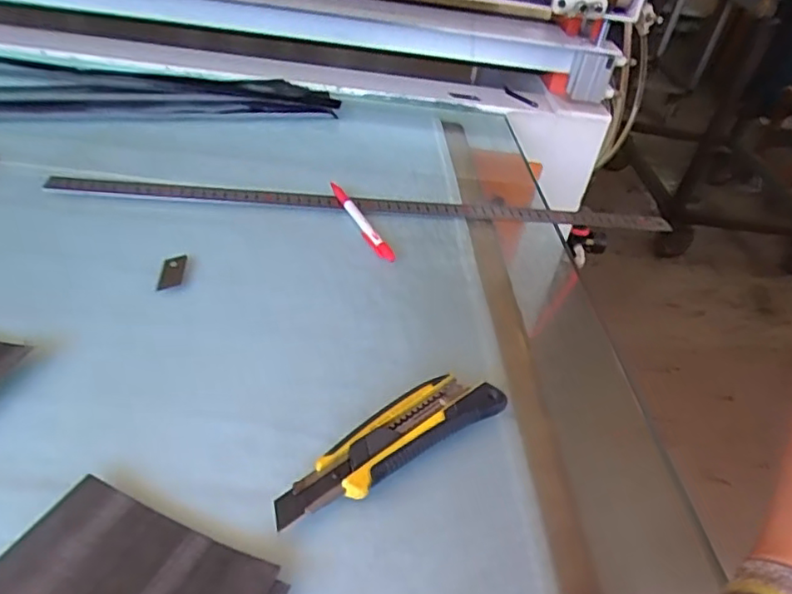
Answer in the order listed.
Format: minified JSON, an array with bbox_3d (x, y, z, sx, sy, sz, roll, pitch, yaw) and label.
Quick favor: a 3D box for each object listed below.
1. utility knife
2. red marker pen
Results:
[{"bbox_3d":[-0.003,0.086,0.369,0.160,0.022,0.042,-22,46,-33],"label":"utility knife"},{"bbox_3d":[-0.034,-0.074,0.576,0.012,0.010,0.136,-12,41,-24],"label":"red marker pen"}]

